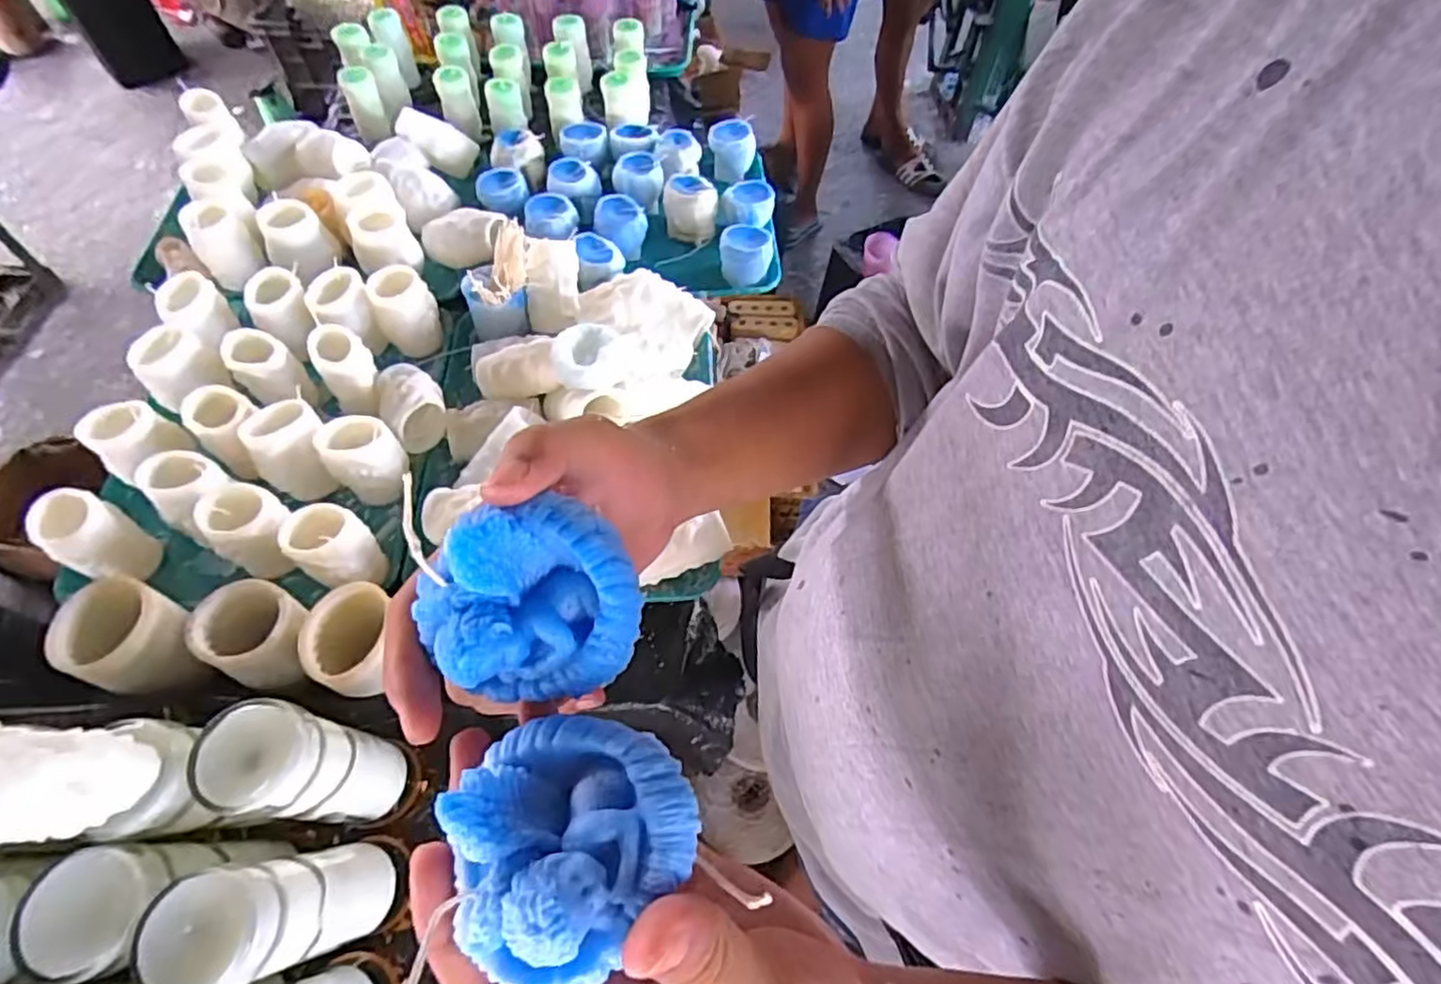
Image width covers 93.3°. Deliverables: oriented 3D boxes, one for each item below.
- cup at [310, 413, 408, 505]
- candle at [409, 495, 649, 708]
[{"bbox_3d":[-0.398,-0.036,0.768,0.067,0.095,0.075,40,66,19],"label":"cup"},{"bbox_3d":[-0.061,0.036,0.229,0.063,0.043,0.064,-4,96,-37],"label":"candle"}]

